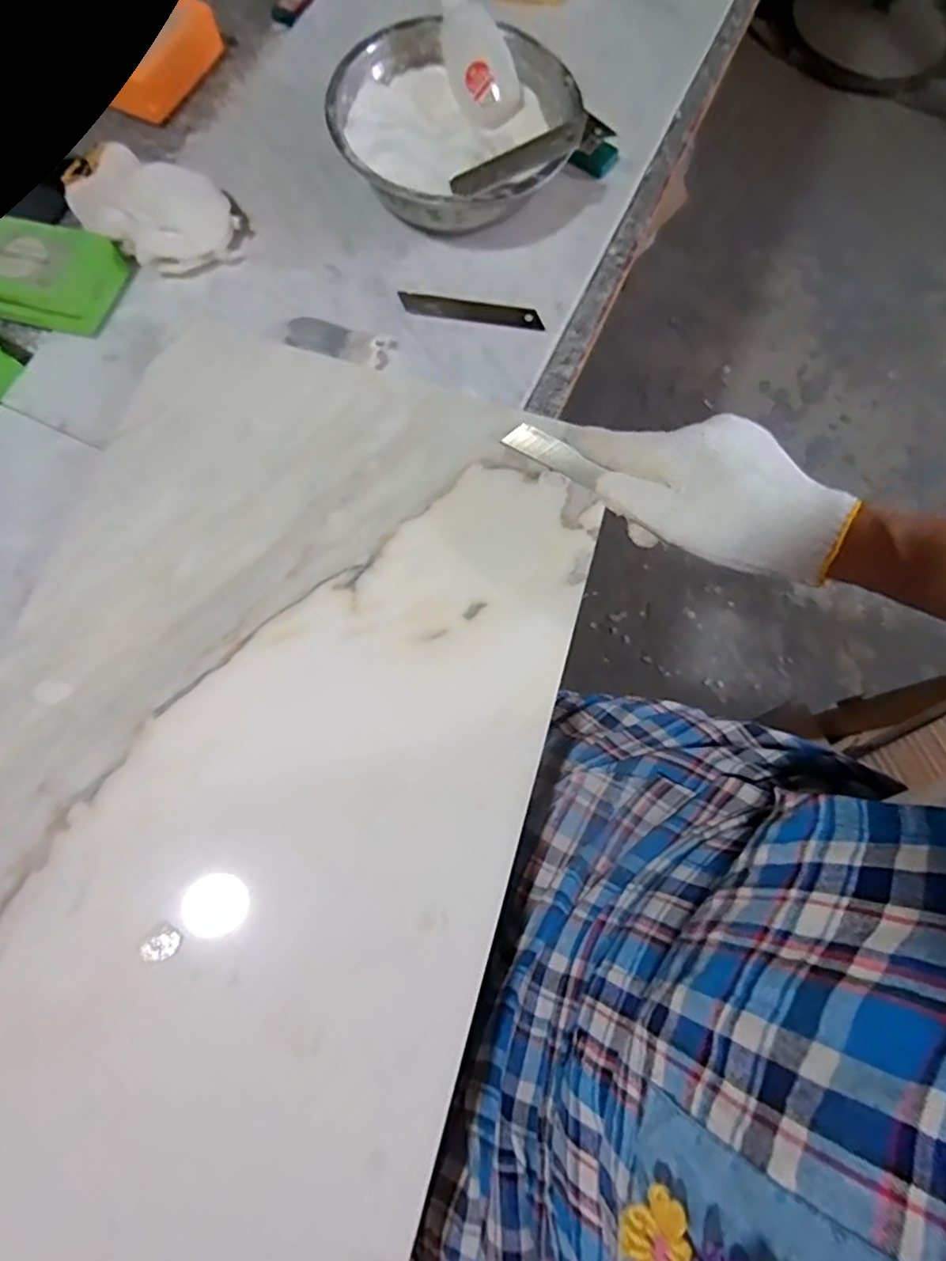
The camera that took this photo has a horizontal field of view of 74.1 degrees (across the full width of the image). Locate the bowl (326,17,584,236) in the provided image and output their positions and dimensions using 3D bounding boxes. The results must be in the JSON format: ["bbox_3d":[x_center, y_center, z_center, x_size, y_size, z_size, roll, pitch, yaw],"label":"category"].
[{"bbox_3d":[-0.014,-0.337,0.430,0.153,0.053,0.149,0,74,0],"label":"bowl"}]

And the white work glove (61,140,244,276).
[{"bbox_3d":[-0.227,-0.289,0.429,0.137,0.031,0.071,31,77,9],"label":"white work glove"}]

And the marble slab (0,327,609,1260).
[{"bbox_3d":[-0.136,0.120,0.330,0.305,0.017,0.576,16,75,5],"label":"marble slab"}]

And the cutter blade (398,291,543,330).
[{"bbox_3d":[-0.001,-0.220,0.431,0.098,0.004,0.018,9,74,-1],"label":"cutter blade"}]

